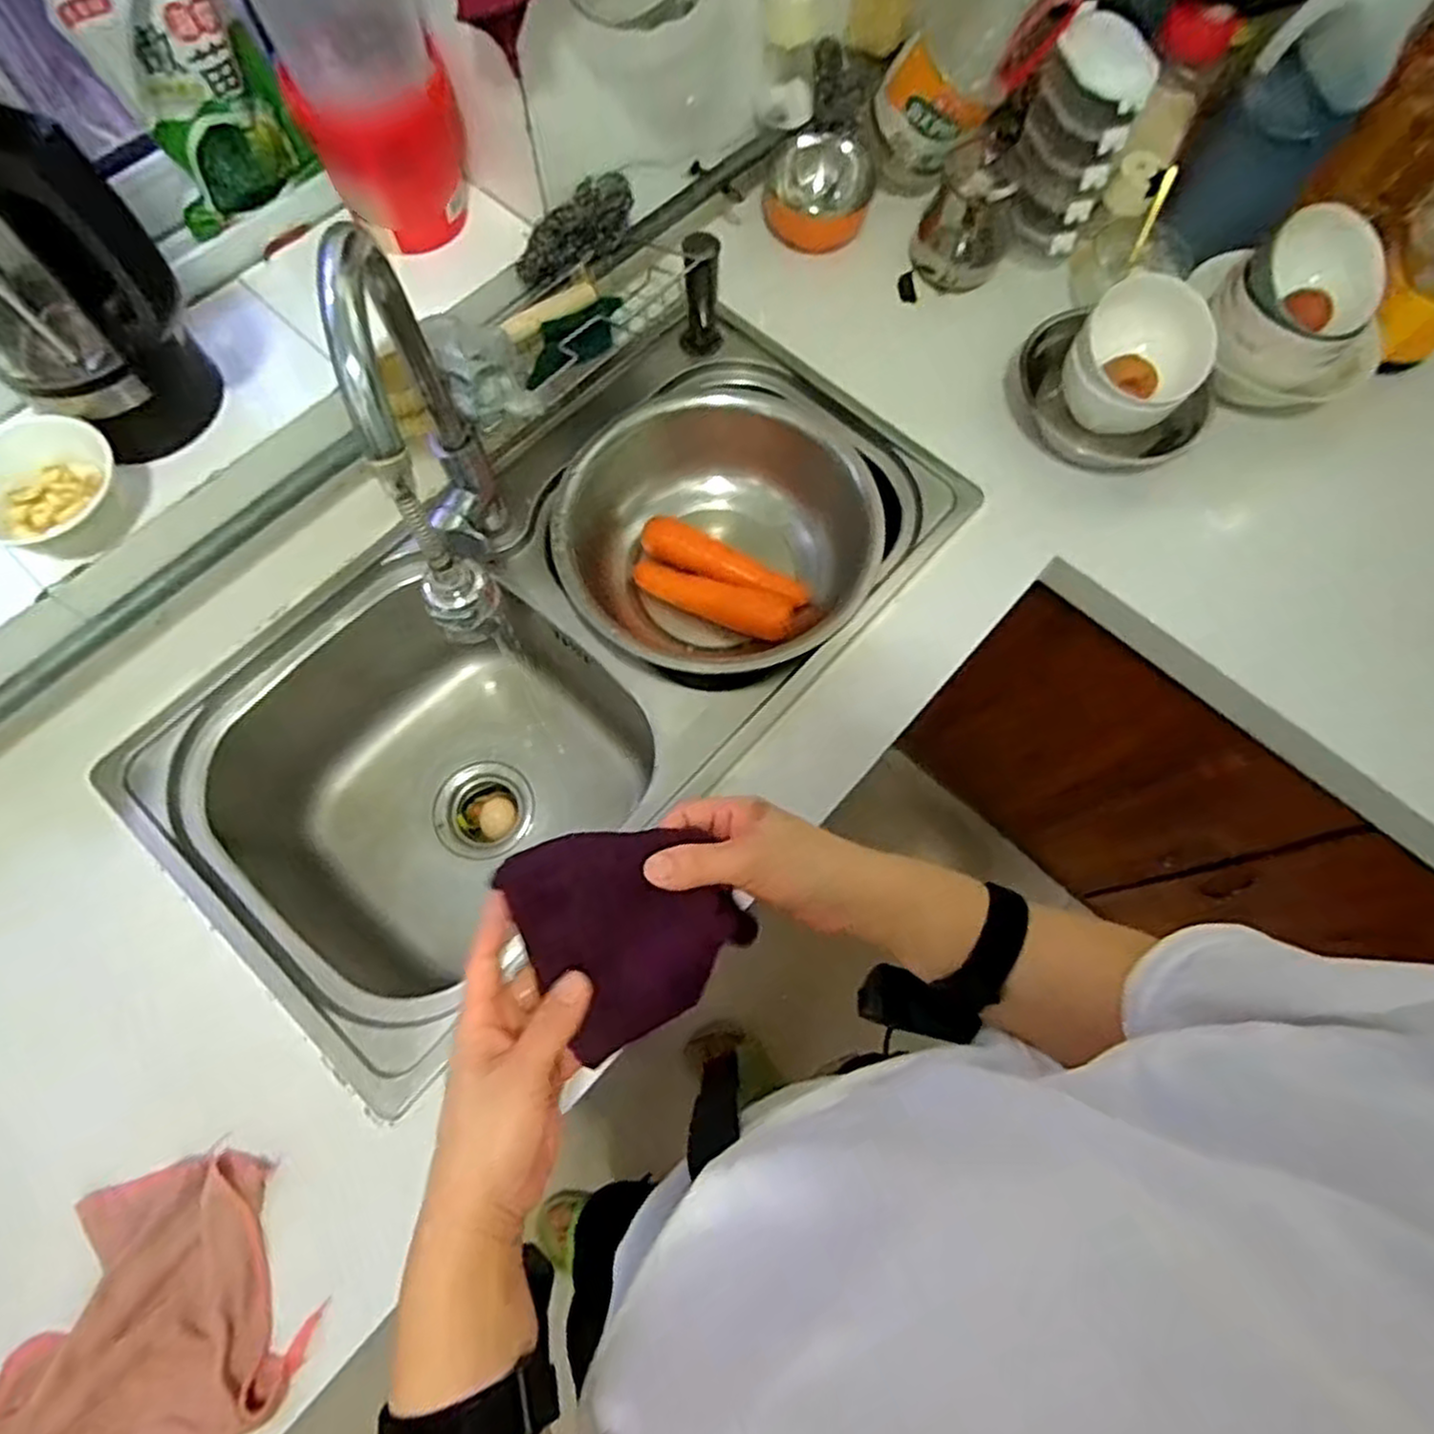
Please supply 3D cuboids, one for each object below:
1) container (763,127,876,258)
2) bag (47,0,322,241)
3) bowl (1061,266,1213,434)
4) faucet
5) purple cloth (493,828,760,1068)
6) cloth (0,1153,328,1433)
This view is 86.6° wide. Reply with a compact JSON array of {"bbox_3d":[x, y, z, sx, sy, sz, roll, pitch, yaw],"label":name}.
[{"bbox_3d":[0.112,-0.582,0.842,0.113,0.080,0.113,1,70,-2],"label":"container"},{"bbox_3d":[-0.430,-0.517,0.627,0.122,0.184,0.049,-33,75,-13],"label":"bag"},{"bbox_3d":[0.410,-0.350,0.746,0.121,0.096,0.121,1,70,-2],"label":"bowl"},{"bbox_3d":[-0.205,-0.169,0.560,0.058,0.325,0.210,-11,71,-6],"label":"faucet"},{"bbox_3d":[-0.045,0.112,0.424,0.113,0.017,0.118,-27,90,-19],"label":"purple cloth"},{"bbox_3d":[-0.418,0.455,0.489,0.176,0.024,0.317,41,74,12],"label":"cloth"}]

